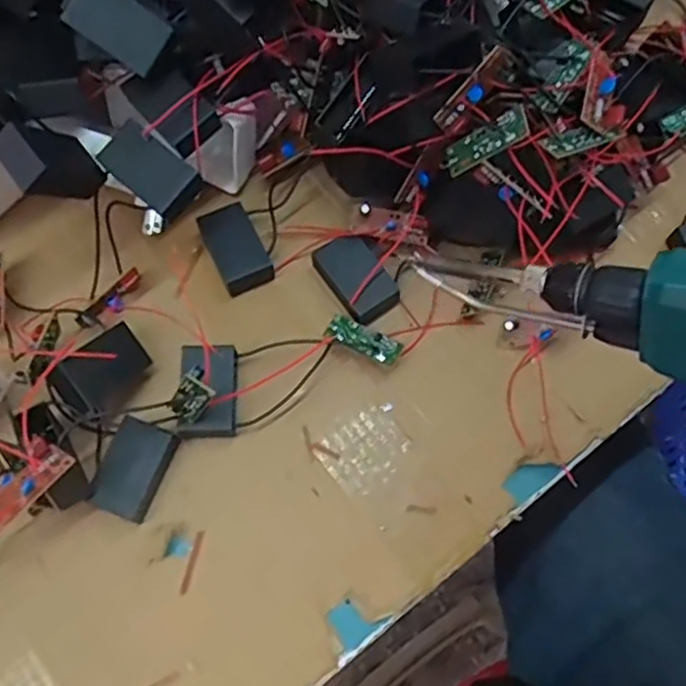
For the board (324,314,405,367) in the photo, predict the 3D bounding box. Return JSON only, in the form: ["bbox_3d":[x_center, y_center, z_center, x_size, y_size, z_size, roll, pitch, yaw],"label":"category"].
[{"bbox_3d":[0.011,-0.002,0.378,0.043,0.004,0.015,26,71,18],"label":"board"}]

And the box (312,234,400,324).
[{"bbox_3d":[0.008,-0.038,0.394,0.031,0.017,0.051,-31,73,-11],"label":"box"}]

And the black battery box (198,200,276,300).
[{"bbox_3d":[-0.062,-0.056,0.401,0.030,0.017,0.050,-25,72,-9],"label":"black battery box"}]

